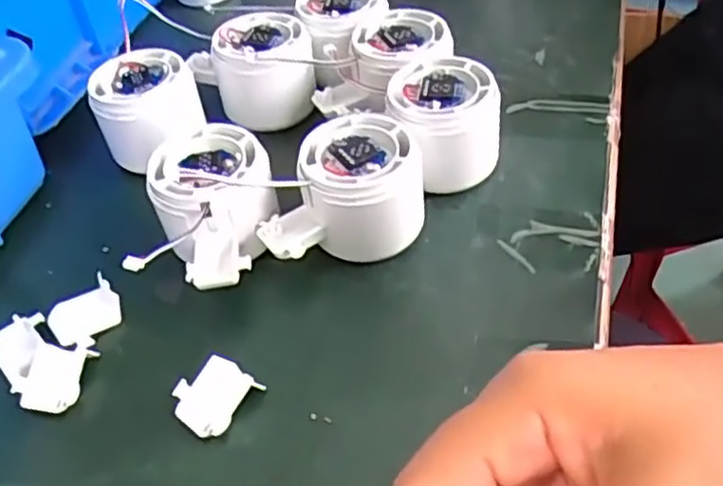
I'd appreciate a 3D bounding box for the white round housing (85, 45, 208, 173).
[{"bbox_3d":[-0.122,-0.074,0.417,0.055,0.049,0.057,-3,45,3],"label":"white round housing"}]

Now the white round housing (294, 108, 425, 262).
[{"bbox_3d":[0.000,-0.026,0.356,0.055,0.054,0.053,-3,45,3],"label":"white round housing"}]

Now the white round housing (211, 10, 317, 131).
[{"bbox_3d":[-0.056,-0.099,0.428,0.057,0.049,0.059,-3,45,3],"label":"white round housing"}]

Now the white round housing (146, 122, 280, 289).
[{"bbox_3d":[-0.068,-0.014,0.352,0.057,0.052,0.077,-15,46,-8],"label":"white round housing"}]

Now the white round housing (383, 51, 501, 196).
[{"bbox_3d":[0.044,-0.059,0.381,0.055,0.054,0.057,-3,45,3],"label":"white round housing"}]

